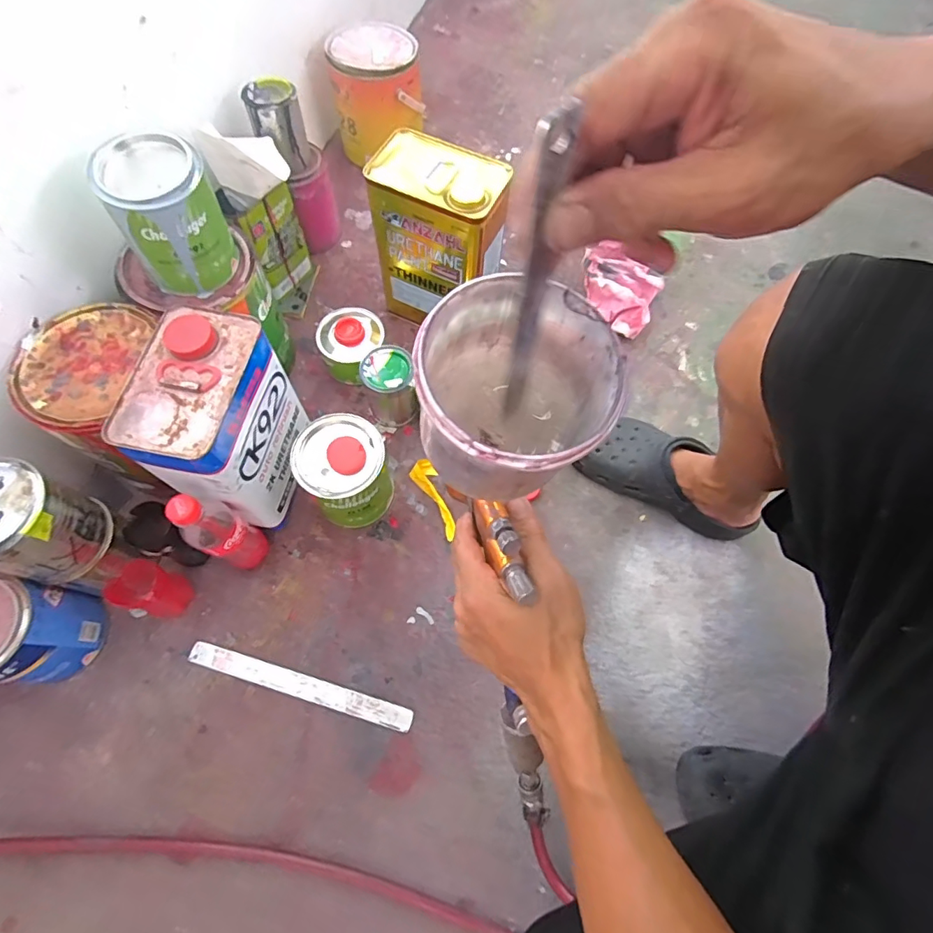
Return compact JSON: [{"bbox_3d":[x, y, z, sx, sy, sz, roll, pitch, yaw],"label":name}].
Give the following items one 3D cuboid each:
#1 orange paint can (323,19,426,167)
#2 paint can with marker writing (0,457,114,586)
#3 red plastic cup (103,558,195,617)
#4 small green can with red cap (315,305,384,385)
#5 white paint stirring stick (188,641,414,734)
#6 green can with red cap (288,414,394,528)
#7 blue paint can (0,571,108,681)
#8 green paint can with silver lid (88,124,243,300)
[{"bbox_3d":[-0.164,-0.694,0.923,0.159,0.140,0.153,-13,69,-7],"label":"orange paint can"},{"bbox_3d":[-0.454,0.058,0.519,0.098,0.119,0.098,1,68,-2],"label":"paint can with marker writing"},{"bbox_3d":[-0.377,0.151,0.611,0.059,0.095,0.054,1,68,-2],"label":"red plastic cup"},{"bbox_3d":[-0.184,-0.190,0.794,0.093,0.083,0.109,27,69,10],"label":"small green can with red cap"},{"bbox_3d":[-0.205,0.270,0.616,0.283,0.004,0.027,16,62,5],"label":"white paint stirring stick"},{"bbox_3d":[-0.152,0.011,0.653,0.108,0.139,0.104,1,68,-2],"label":"green can with red cap"},{"bbox_3d":[-0.506,0.184,0.563,0.107,0.120,0.107,1,68,-2],"label":"blue paint can"},{"bbox_3d":[-0.332,-0.281,0.569,0.115,0.138,0.094,-34,73,-14],"label":"green paint can with silver lid"}]

